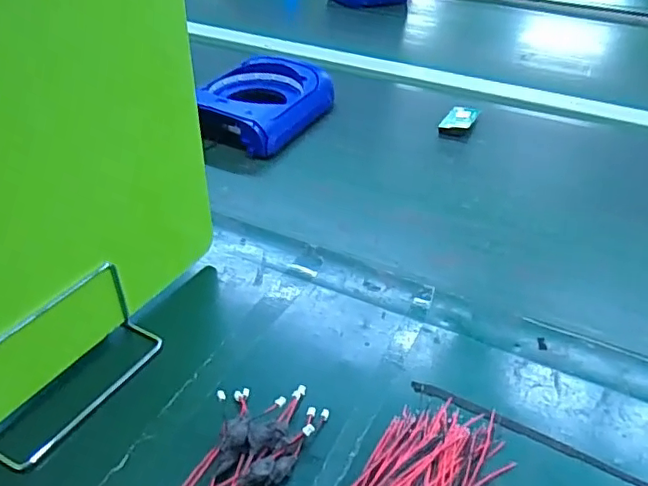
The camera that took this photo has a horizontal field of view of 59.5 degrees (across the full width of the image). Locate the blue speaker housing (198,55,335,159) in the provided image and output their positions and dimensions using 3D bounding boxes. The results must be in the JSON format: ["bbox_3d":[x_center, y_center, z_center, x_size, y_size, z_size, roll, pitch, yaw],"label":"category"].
[{"bbox_3d":[-0.095,-0.209,0.857,0.150,0.084,0.220,21,41,24],"label":"blue speaker housing"}]

